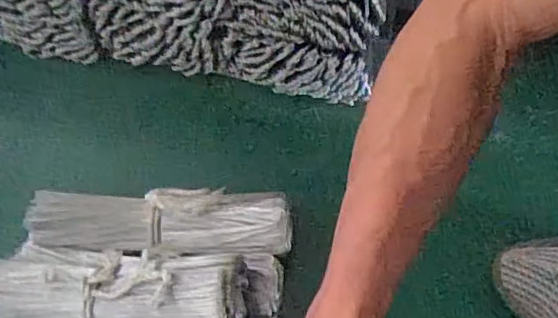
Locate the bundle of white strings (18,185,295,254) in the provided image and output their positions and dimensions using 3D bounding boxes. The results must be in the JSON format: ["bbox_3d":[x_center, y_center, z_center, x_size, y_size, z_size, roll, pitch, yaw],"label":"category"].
[{"bbox_3d":[-0.114,0.058,0.552,0.247,0.035,0.060,2,54,1],"label":"bundle of white strings"}]

